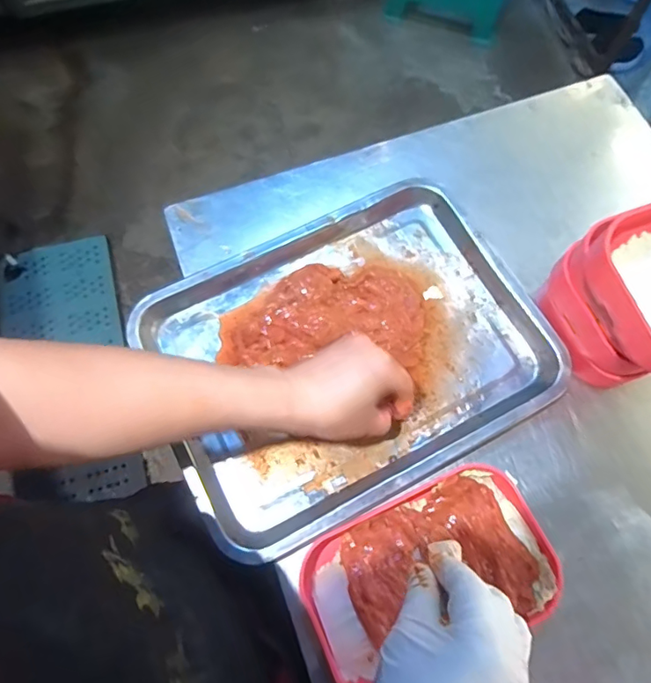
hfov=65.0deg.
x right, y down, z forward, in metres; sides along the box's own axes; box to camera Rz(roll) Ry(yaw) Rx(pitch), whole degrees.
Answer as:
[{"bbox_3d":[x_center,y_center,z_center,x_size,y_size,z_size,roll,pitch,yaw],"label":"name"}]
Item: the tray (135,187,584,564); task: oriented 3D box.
[{"bbox_3d":[0.021,0.006,0.471,0.343,0.032,0.258,-26,73,-10],"label":"tray"}]

